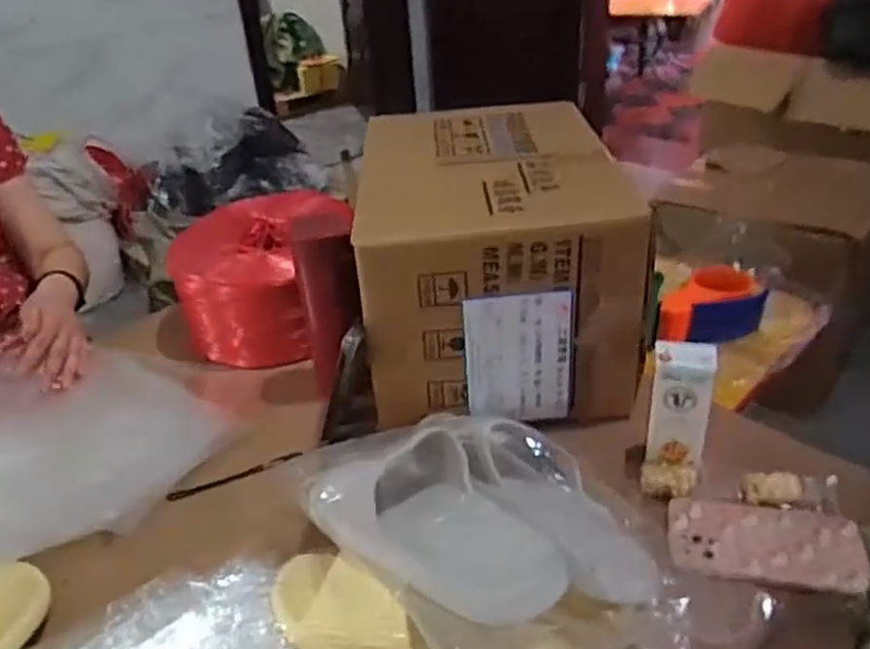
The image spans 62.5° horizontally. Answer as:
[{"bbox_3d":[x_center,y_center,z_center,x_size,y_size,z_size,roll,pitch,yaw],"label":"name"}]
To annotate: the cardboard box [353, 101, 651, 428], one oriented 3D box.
[{"bbox_3d":[0.067,-0.082,0.852,0.277,0.234,0.351,-4,33,1],"label":"cardboard box"}]

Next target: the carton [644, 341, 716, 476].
[{"bbox_3d":[0.234,0.081,0.687,0.054,0.137,0.034,6,34,16],"label":"carton"}]

